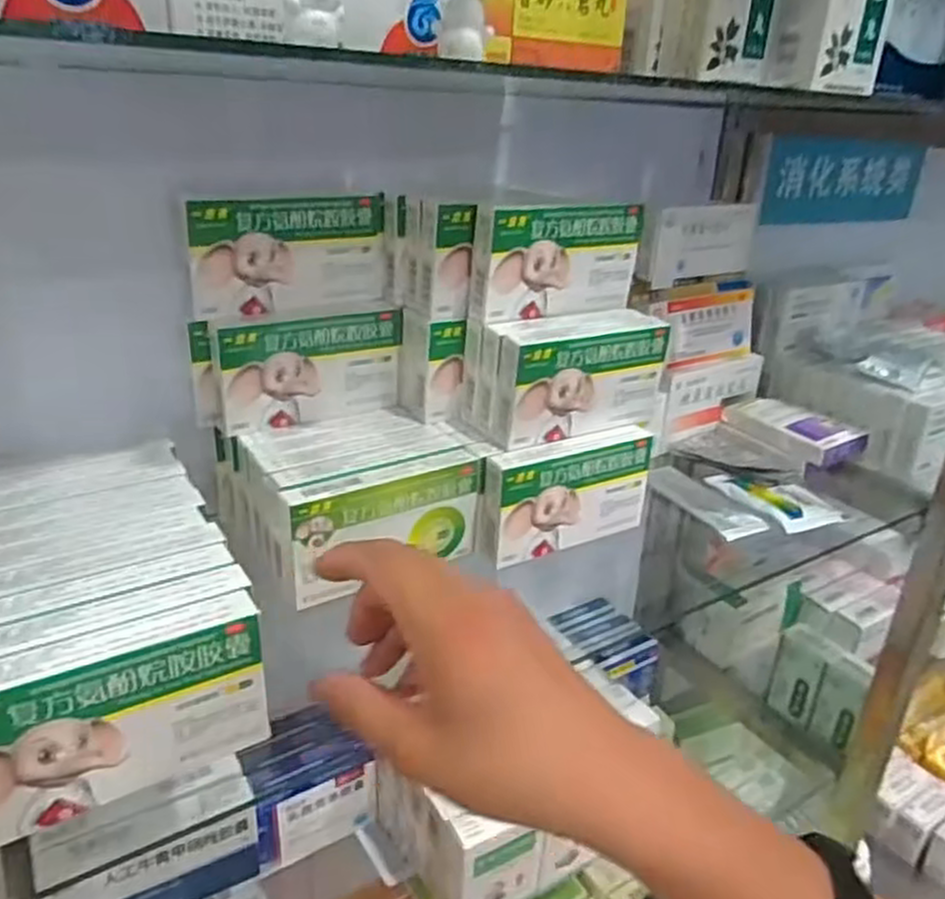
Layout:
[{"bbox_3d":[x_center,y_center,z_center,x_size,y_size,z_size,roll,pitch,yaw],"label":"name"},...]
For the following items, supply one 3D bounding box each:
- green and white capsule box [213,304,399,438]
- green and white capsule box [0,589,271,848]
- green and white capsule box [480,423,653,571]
[{"bbox_3d":[-0.112,-0.058,0.532,0.130,0.077,0.018,-12,28,-30],"label":"green and white capsule box"},{"bbox_3d":[-0.153,0.114,0.330,0.120,0.074,0.028,-14,29,-31],"label":"green and white capsule box"},{"bbox_3d":[0.069,0.031,0.537,0.133,0.077,0.023,-12,28,-30],"label":"green and white capsule box"}]

